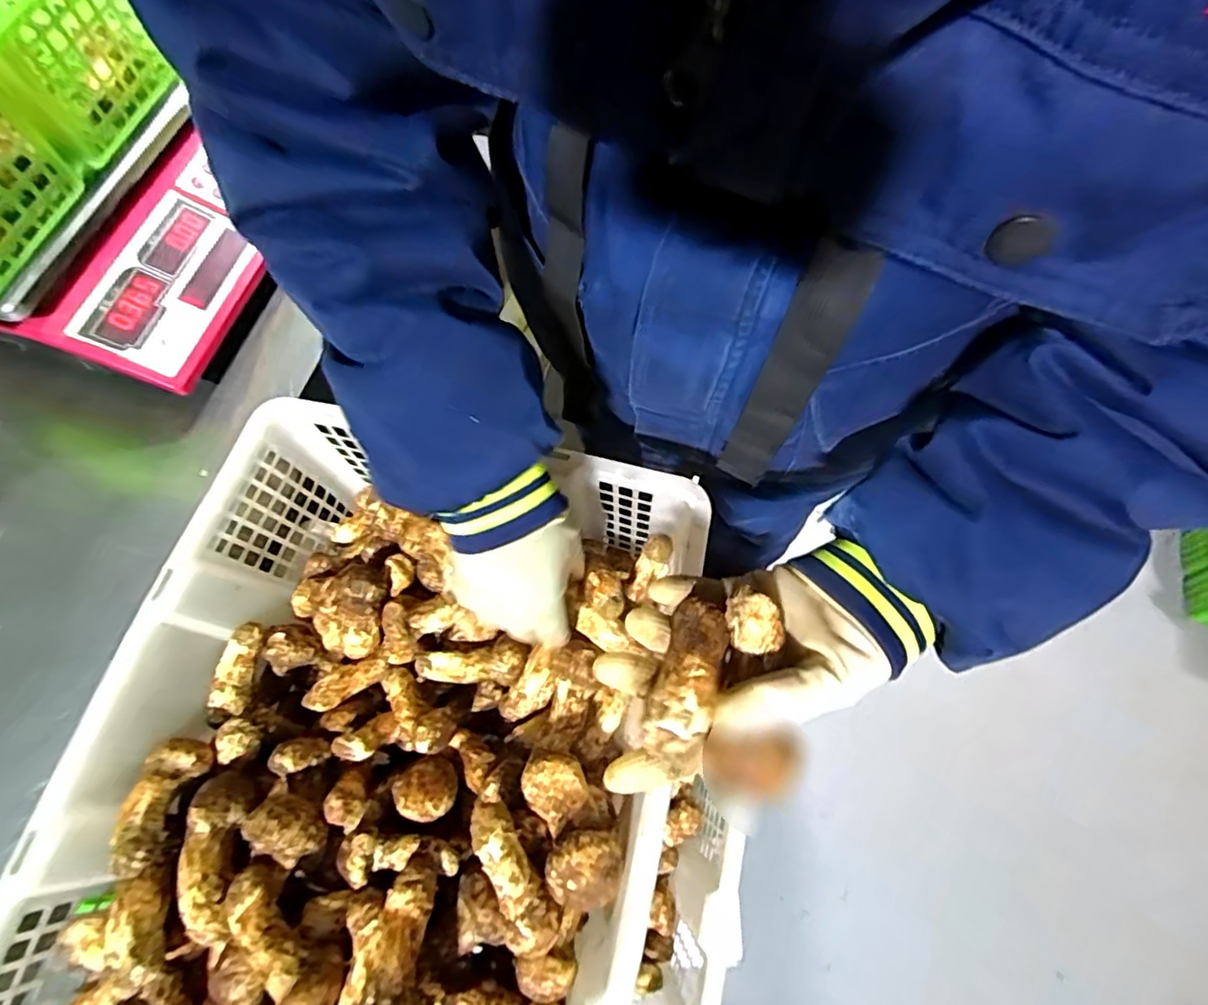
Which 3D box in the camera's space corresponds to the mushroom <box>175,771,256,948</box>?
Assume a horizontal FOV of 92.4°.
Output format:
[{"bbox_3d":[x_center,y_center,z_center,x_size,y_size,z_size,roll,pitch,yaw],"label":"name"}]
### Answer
[{"bbox_3d":[-0.249,0.224,0.367,0.029,0.026,0.094,-6,66,0],"label":"mushroom"}]

